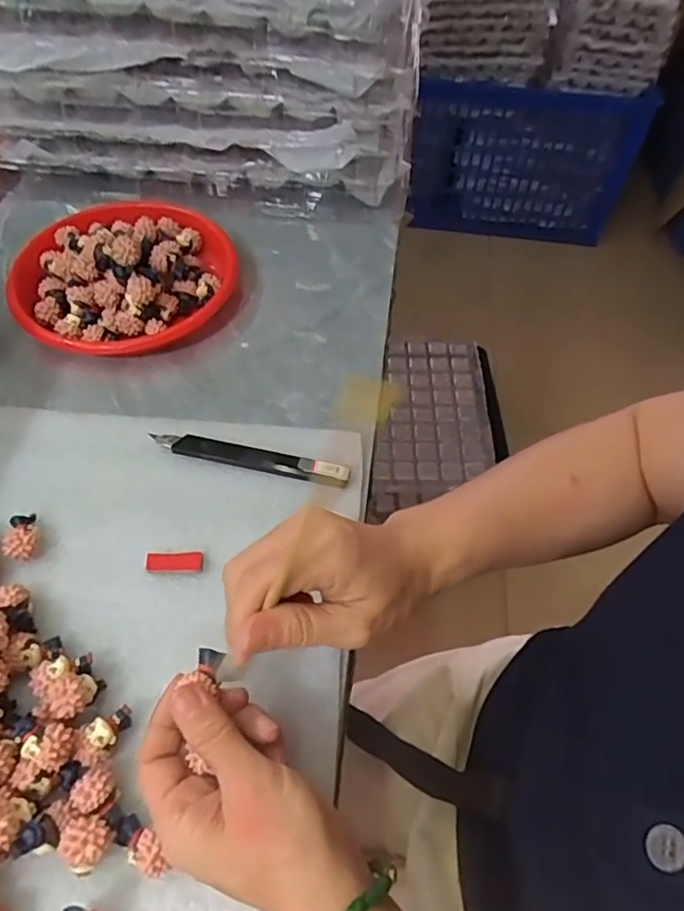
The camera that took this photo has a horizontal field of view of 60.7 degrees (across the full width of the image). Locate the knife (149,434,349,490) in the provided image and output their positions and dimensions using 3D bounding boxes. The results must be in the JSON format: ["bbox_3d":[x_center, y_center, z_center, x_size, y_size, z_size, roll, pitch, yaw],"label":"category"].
[{"bbox_3d":[-0.063,0.001,0.398,0.137,0.010,0.017,10,55,8],"label":"knife"}]

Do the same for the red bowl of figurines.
[{"bbox_3d":[-0.179,-0.154,0.479,0.174,0.058,0.164,0,54,0],"label":"red bowl of figurines"}]

